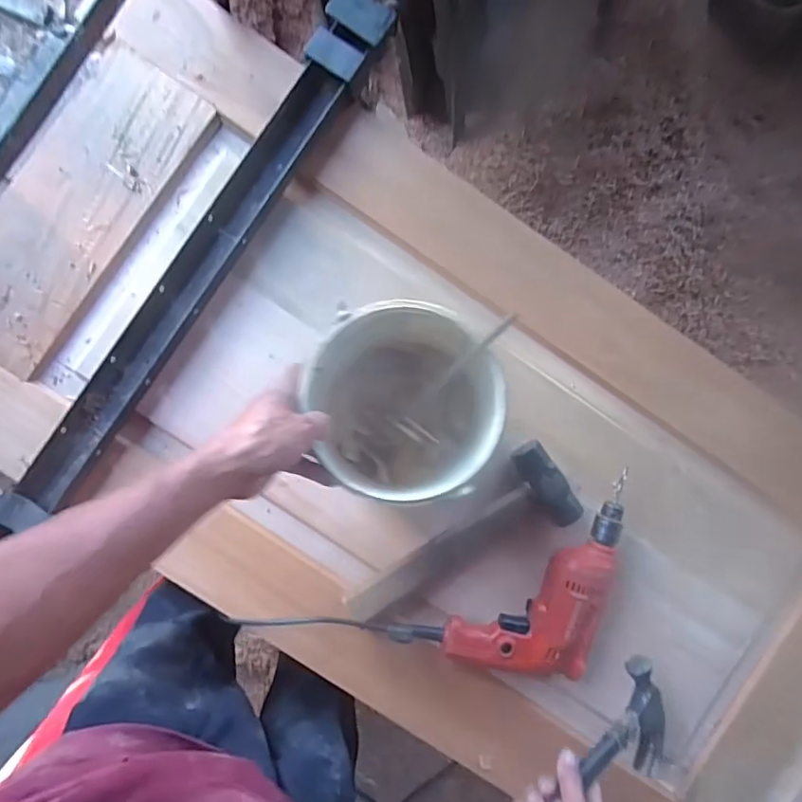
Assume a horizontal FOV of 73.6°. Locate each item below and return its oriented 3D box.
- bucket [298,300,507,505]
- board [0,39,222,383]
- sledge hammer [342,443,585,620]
[{"bbox_3d":[-0.001,0.003,0.560,0.171,0.178,0.182,0,89,-4],"label":"bucket"},{"bbox_3d":[-0.398,-0.233,0.651,0.157,0.012,0.399,34,87,-3],"label":"board"},{"bbox_3d":[0.067,0.171,0.658,0.299,0.044,0.103,-32,91,-4],"label":"sledge hammer"}]

